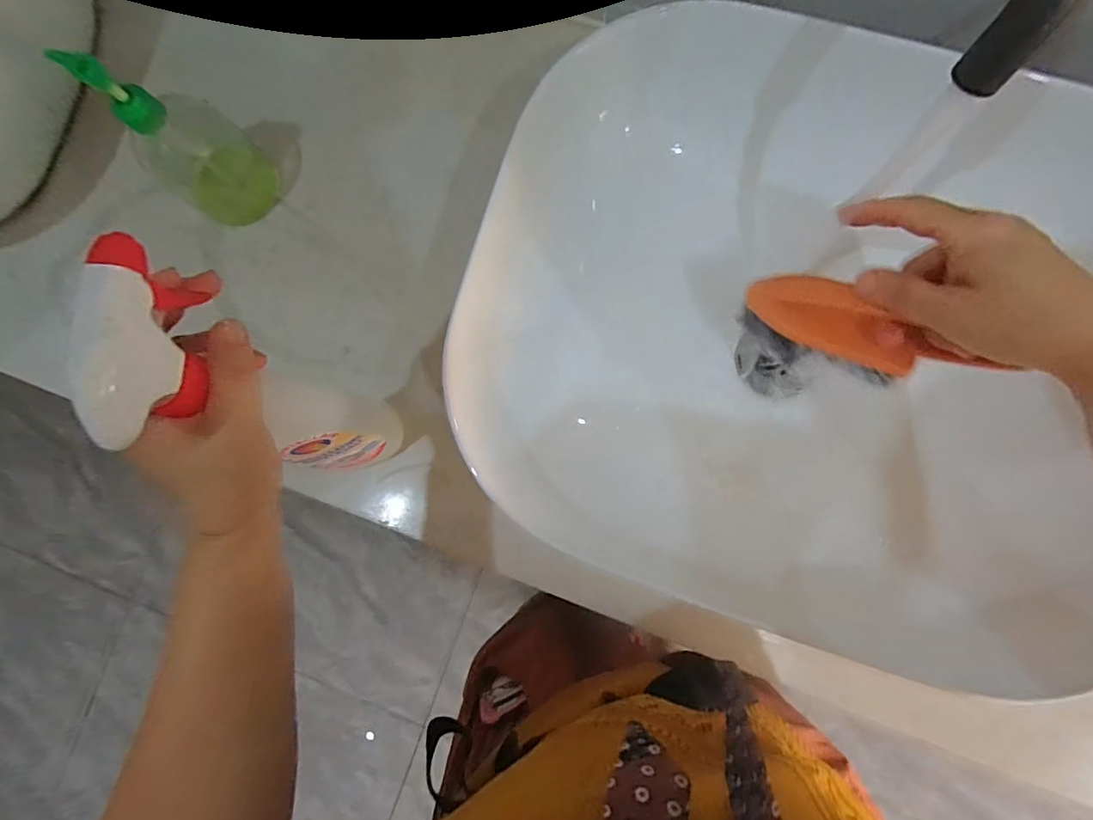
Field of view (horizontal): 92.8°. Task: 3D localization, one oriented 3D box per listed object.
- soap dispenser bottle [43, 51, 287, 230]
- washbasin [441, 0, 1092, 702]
[{"bbox_3d":[-0.303,-0.223,0.433,0.061,0.174,0.080,38,89,6],"label":"soap dispenser bottle"},{"bbox_3d":[0.184,-0.058,0.409,0.462,0.138,0.384,17,87,5],"label":"washbasin"}]

